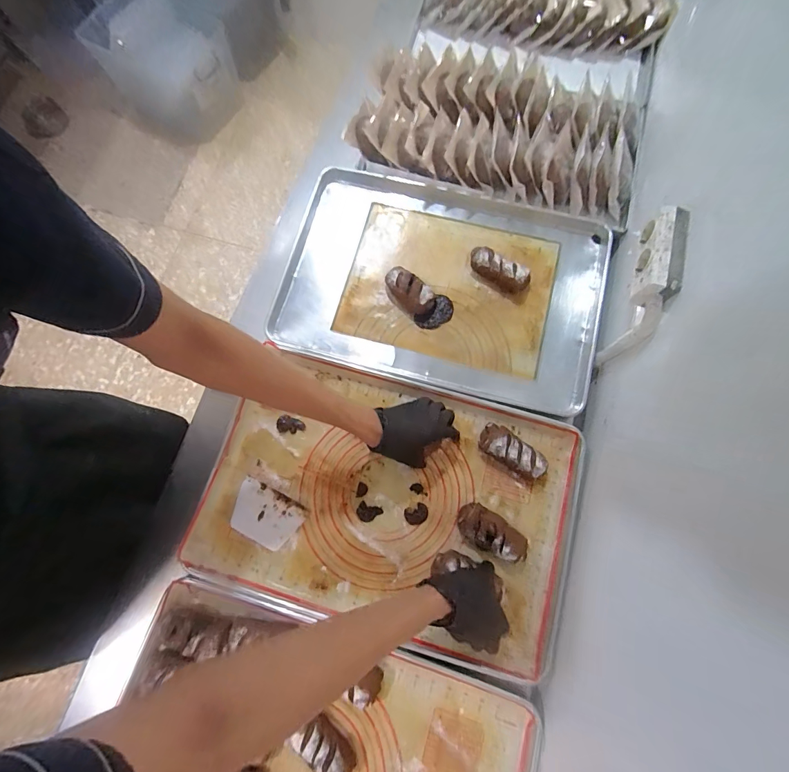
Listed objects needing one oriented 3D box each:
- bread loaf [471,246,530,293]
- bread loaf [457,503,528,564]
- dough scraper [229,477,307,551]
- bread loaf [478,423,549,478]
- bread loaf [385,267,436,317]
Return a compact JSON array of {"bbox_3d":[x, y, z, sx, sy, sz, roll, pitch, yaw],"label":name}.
[{"bbox_3d":[0.200,-0.220,0.745,0.125,0.039,0.043,30,73,-2],"label":"bread loaf"},{"bbox_3d":[0.162,0.244,0.628,0.122,0.034,0.061,36,78,9],"label":"bread loaf"},{"bbox_3d":[-0.221,0.223,0.655,0.118,0.009,0.089,27,83,3],"label":"dough scraper"},{"bbox_3d":[0.206,0.113,0.659,0.122,0.038,0.056,30,77,8],"label":"bread loaf"},{"bbox_3d":[0.028,-0.179,0.740,0.110,0.041,0.056,40,79,10],"label":"bread loaf"}]

